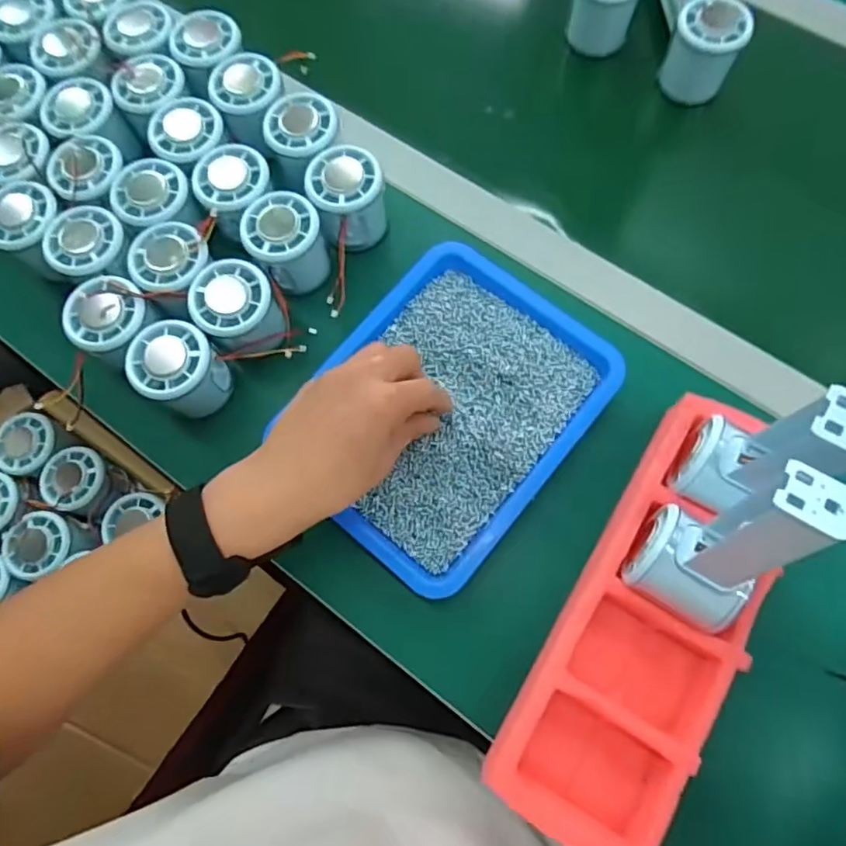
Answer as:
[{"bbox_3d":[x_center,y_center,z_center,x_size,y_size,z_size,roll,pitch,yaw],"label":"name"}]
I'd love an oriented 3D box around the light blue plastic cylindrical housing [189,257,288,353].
[{"bbox_3d":[-0.134,-0.084,0.427,0.056,0.055,0.054,-1,73,2],"label":"light blue plastic cylindrical housing"}]

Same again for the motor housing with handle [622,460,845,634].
[{"bbox_3d":[0.160,0.066,0.296,0.062,0.124,0.066,32,77,11],"label":"motor housing with handle"}]

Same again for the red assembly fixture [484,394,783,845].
[{"bbox_3d":[0.146,0.121,0.370,0.105,0.063,0.276,30,76,11],"label":"red assembly fixture"}]

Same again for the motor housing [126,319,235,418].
[{"bbox_3d":[-0.174,-0.038,0.416,0.058,0.055,0.054,-1,73,2],"label":"motor housing"}]

